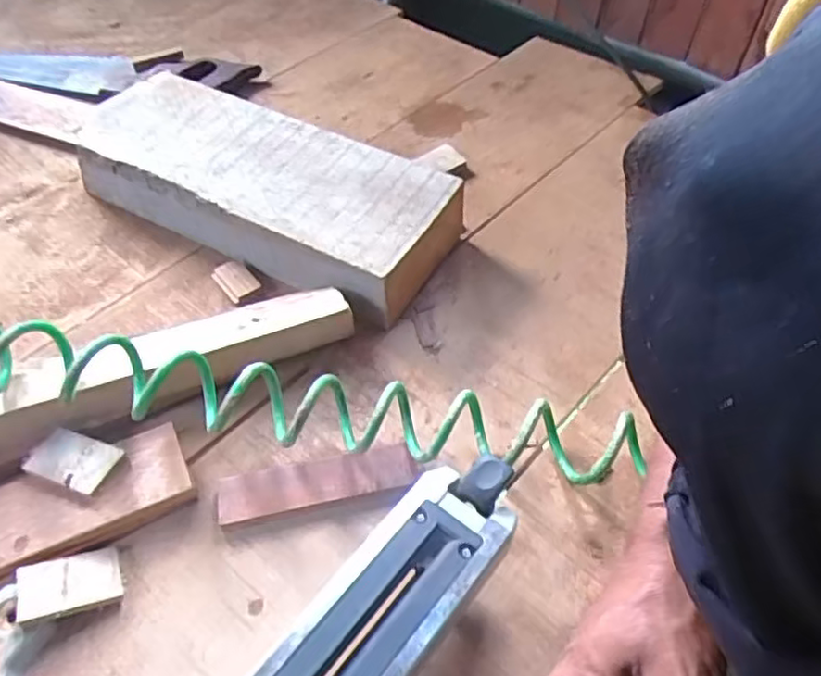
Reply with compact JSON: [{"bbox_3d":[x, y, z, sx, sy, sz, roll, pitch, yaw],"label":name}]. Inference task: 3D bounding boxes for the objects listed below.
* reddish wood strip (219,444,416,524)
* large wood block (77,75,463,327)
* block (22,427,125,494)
[{"bbox_3d":[-0.070,0.108,0.508,0.147,0.014,0.039,-11,52,-7],"label":"reddish wood strip"},{"bbox_3d":[-0.148,-0.149,0.676,0.391,0.077,0.143,25,56,20],"label":"large wood block"},{"bbox_3d":[-0.249,0.090,0.497,0.065,0.011,0.038,15,53,13],"label":"block"}]

